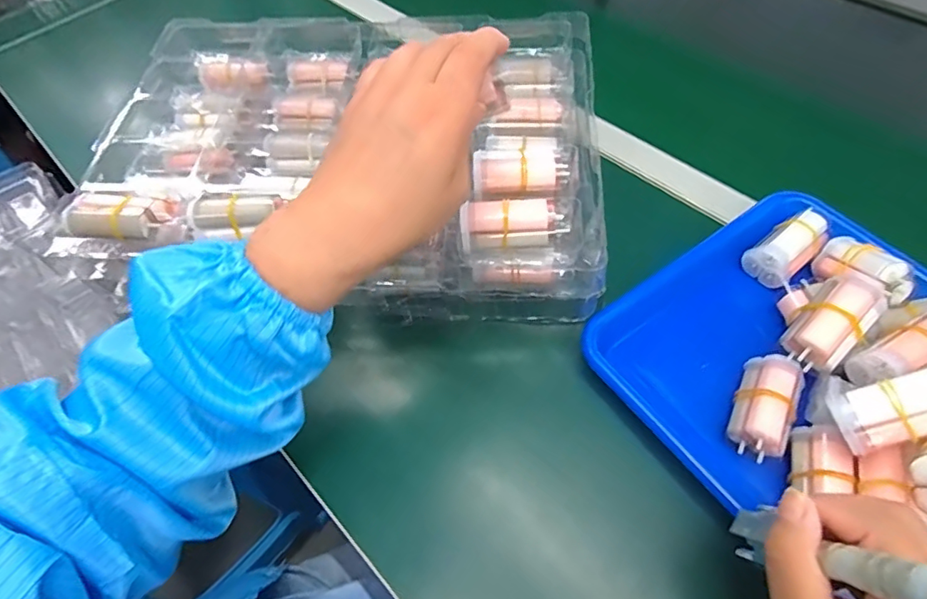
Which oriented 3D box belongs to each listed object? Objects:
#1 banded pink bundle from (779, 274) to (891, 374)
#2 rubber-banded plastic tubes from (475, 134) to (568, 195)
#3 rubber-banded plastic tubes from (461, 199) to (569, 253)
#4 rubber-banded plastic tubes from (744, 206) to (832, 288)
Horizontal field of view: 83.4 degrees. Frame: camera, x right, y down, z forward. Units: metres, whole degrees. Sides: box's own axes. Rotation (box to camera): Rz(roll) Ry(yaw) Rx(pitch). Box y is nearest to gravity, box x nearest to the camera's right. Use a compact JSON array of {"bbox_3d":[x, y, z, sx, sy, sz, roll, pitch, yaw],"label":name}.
[{"bbox_3d":[0.246,0.017,0.344,0.041,0.025,0.067,43,84,-1],"label":"banded pink bundle"},{"bbox_3d":[0.043,-0.100,0.387,0.067,0.026,0.043,-1,57,3],"label":"rubber-banded plastic tubes"},{"bbox_3d":[0.034,-0.052,0.360,0.069,0.023,0.023,-1,57,3],"label":"rubber-banded plastic tubes"},{"bbox_3d":[0.260,-0.044,0.413,0.069,0.024,0.036,-41,63,-6],"label":"rubber-banded plastic tubes"}]

